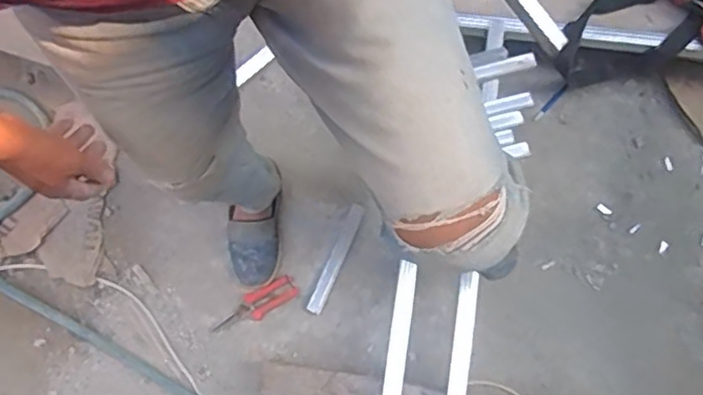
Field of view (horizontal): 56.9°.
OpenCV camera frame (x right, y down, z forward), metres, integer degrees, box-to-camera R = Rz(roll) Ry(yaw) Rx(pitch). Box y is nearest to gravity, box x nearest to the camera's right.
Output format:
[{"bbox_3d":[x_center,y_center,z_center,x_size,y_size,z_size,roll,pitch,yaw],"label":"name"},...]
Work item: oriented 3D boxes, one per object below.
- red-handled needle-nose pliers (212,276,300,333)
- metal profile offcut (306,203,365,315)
[{"bbox_3d":[-0.176,0.199,1.183,0.161,0.012,0.050,-30,77,-7],"label":"red-handled needle-nose pliers"},{"bbox_3d":[-0.028,0.112,1.204,0.030,0.016,0.212,23,77,6],"label":"metal profile offcut"}]

